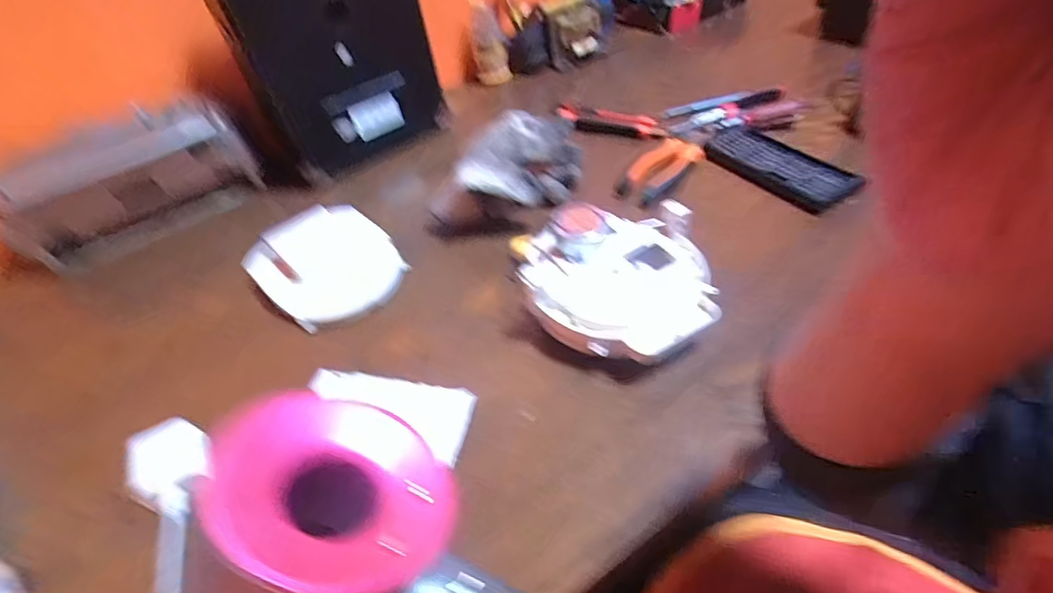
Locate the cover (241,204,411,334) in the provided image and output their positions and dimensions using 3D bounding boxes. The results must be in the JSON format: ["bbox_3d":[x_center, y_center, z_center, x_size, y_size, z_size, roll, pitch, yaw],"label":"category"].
[{"bbox_3d":[-0.196,-0.036,0.510,0.136,0.043,0.132,31,58,34],"label":"cover"}]

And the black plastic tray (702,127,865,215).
[{"bbox_3d":[0.260,-0.136,0.535,0.073,0.015,0.160,-35,50,-23],"label":"black plastic tray"}]

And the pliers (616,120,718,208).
[{"bbox_3d":[0.163,-0.154,0.577,0.064,0.028,0.159,30,57,33],"label":"pliers"}]

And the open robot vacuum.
[{"bbox_3d":[0.072,-0.019,0.430,0.146,0.070,0.176,-13,45,-3],"label":"open robot vacuum"}]

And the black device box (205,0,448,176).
[{"bbox_3d":[-0.221,-0.294,0.613,0.217,0.238,0.078,-29,47,-18],"label":"black device box"}]

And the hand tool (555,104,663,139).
[{"bbox_3d":[0.103,-0.221,0.648,0.138,0.019,0.033,16,50,20],"label":"hand tool"}]

